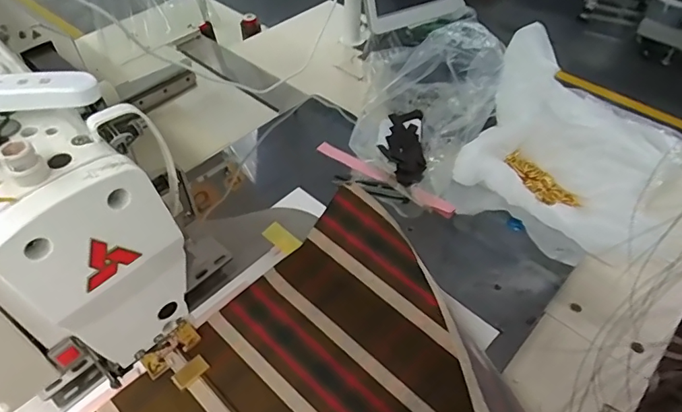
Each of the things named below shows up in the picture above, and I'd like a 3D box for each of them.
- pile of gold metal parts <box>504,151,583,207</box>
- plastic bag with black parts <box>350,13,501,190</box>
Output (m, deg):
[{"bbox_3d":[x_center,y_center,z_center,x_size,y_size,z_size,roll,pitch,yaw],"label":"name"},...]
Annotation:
[{"bbox_3d":[0.266,-0.035,0.649,0.033,0.020,0.113,-18,51,-16],"label":"pile of gold metal parts"},{"bbox_3d":[0.114,-0.129,0.640,0.179,0.144,0.191,8,49,7],"label":"plastic bag with black parts"}]

